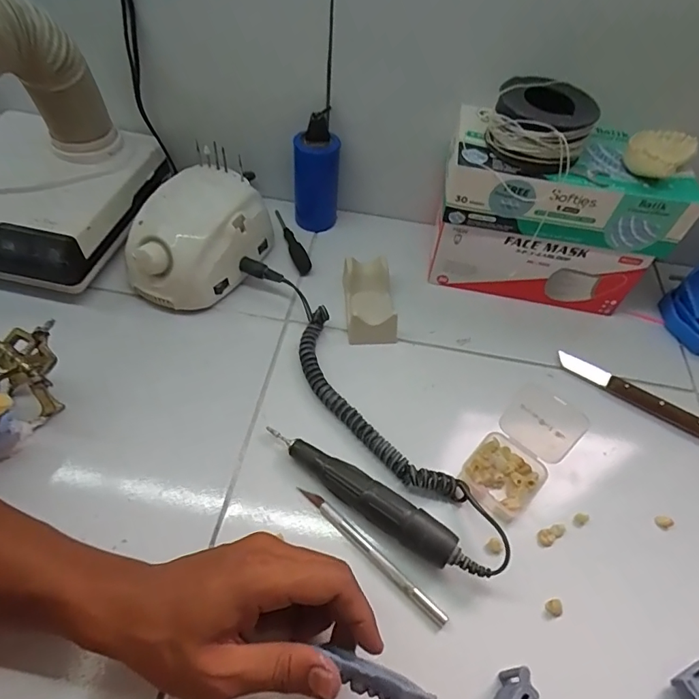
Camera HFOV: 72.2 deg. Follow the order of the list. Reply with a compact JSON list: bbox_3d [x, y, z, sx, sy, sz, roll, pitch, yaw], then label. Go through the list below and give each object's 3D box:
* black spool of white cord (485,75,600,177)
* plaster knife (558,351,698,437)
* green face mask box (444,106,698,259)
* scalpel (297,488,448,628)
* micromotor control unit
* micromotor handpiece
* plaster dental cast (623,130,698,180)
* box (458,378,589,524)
[{"bbox_3d":[0.163,-0.195,0.416,0.087,0.049,0.066,31,56,18],"label":"black spool of white cord"},{"bbox_3d":[0.272,0.043,0.451,0.152,0.015,0.016,32,57,19],"label":"plaster knife"},{"bbox_3d":[0.198,-0.157,0.452,0.214,0.062,0.095,9,52,3],"label":"green face mask box"},{"bbox_3d":[0.015,0.145,0.347,0.135,0.006,0.008,37,59,22],"label":"scalpel"},{"bbox_3d":[-0.154,-0.111,0.482,0.099,0.080,0.134,22,54,12],"label":"micromotor control unit"},{"bbox_3d":[0.005,0.106,0.363,0.160,0.023,0.027,33,57,19],"label":"micromotor handpiece"},{"bbox_3d":[0.267,-0.170,0.418,0.055,0.024,0.046,-36,63,-27],"label":"plaster dental cast"},{"bbox_3d":[0.137,0.081,0.379,0.056,0.055,0.087,36,58,21],"label":"box"}]

